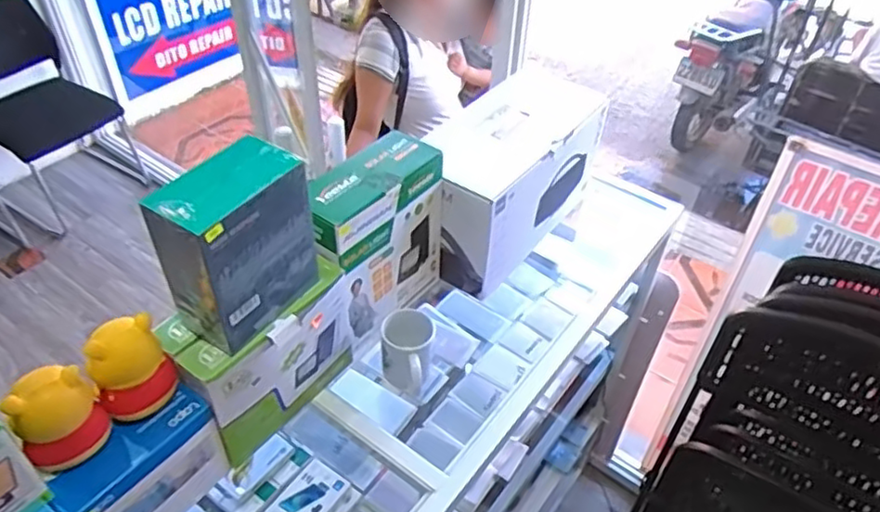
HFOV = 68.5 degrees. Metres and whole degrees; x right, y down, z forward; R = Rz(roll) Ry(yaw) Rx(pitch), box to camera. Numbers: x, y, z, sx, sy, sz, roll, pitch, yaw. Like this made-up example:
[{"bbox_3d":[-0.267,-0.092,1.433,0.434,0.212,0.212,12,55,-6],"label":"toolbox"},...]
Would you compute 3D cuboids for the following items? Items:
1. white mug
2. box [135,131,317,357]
[{"bbox_3d":[-0.048,0.145,0.979,0.078,0.084,0.096,2,43,-1],"label":"white mug"},{"bbox_3d":[-0.239,-0.012,0.777,0.096,0.203,0.170,27,48,24],"label":"box"}]

